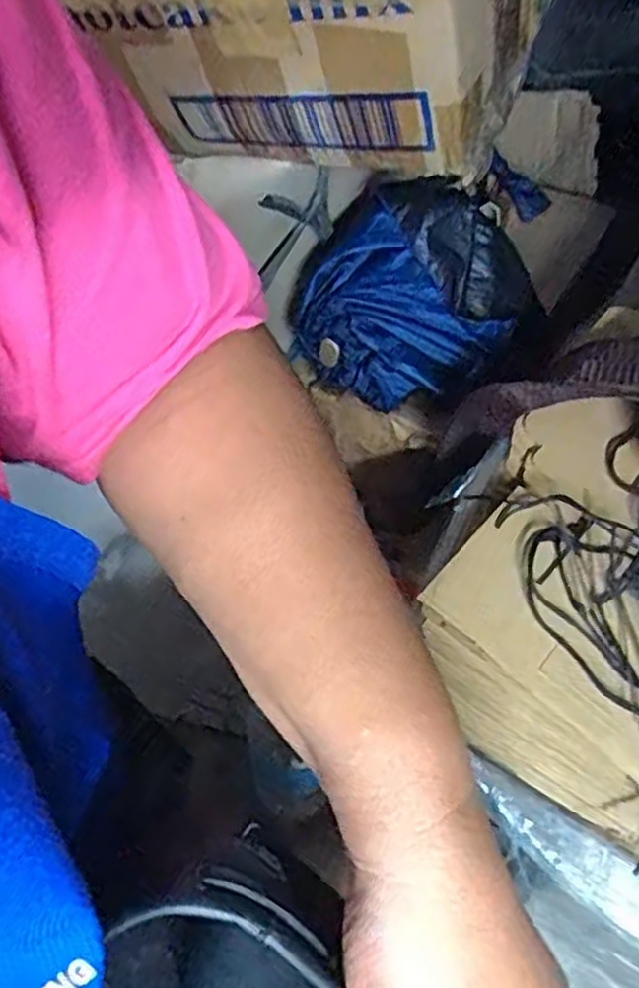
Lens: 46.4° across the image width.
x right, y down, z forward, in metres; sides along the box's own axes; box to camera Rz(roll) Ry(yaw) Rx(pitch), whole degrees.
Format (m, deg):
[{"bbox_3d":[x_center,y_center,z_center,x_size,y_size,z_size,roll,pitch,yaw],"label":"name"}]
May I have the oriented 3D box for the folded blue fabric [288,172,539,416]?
[{"bbox_3d":[0.063,-0.130,0.510,0.139,0.146,0.089,29,17,5],"label":"folded blue fabric"}]

